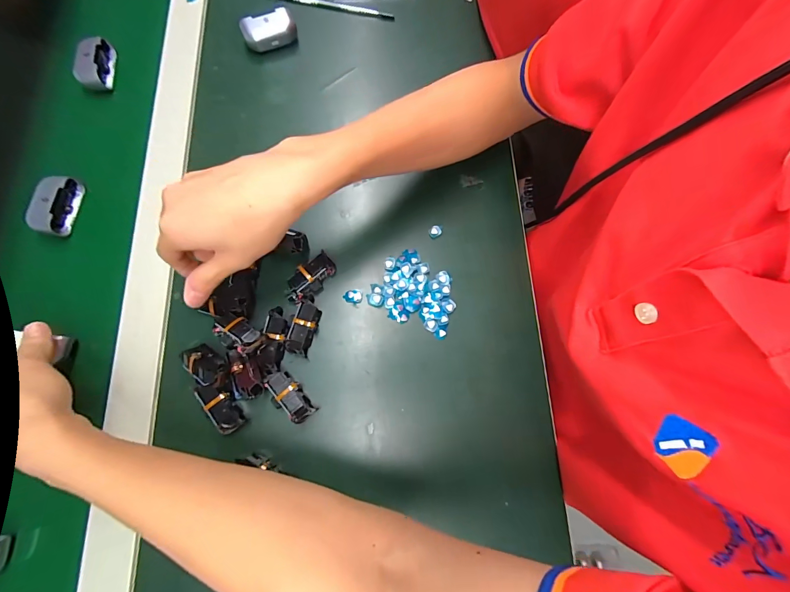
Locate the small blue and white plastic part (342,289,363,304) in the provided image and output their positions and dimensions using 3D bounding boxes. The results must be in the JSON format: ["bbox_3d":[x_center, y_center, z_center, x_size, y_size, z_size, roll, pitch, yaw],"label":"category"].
[{"bbox_3d":[-0.040,0.001,0.338,0.019,0.005,0.013,-2,76,-1],"label":"small blue and white plastic part"}]

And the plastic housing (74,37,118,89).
[{"bbox_3d":[-0.333,-0.256,0.388,0.030,0.028,0.054,-2,76,-2],"label":"plastic housing"}]

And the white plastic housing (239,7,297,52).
[{"bbox_3d":[-0.143,-0.302,0.403,0.058,0.026,0.027,-22,77,-6],"label":"white plastic housing"}]

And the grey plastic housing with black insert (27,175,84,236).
[{"bbox_3d":[-0.334,-0.090,0.346,0.022,0.028,0.058,12,76,2],"label":"grey plastic housing with black insert"}]

